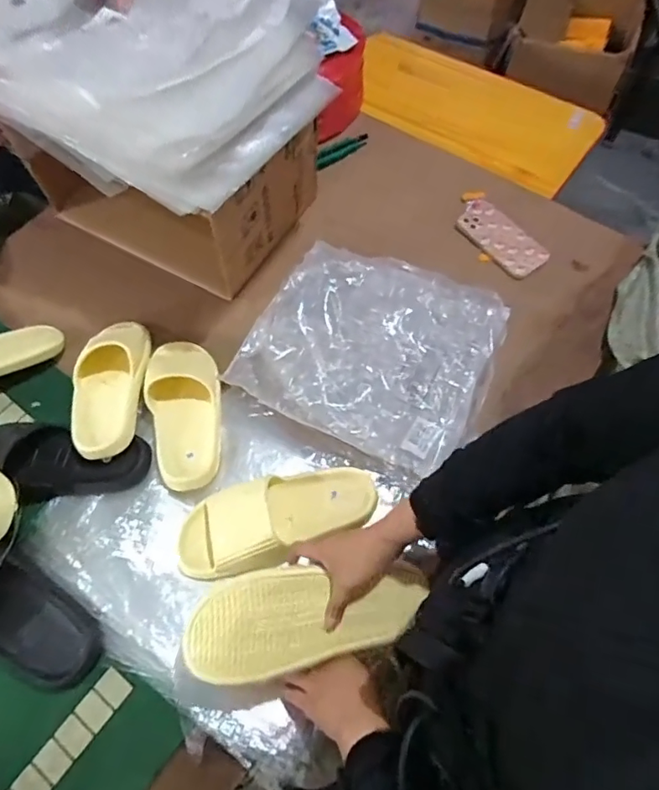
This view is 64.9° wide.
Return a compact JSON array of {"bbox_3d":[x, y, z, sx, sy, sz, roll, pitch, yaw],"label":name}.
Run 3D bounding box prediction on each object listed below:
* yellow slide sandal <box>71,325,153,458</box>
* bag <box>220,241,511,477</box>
[{"bbox_3d":[-0.318,-0.016,0.753,0.102,0.059,0.225,-7,63,-3],"label":"yellow slide sandal"},{"bbox_3d":[0.062,-0.081,0.795,0.363,0.037,0.306,26,66,14],"label":"bag"}]

